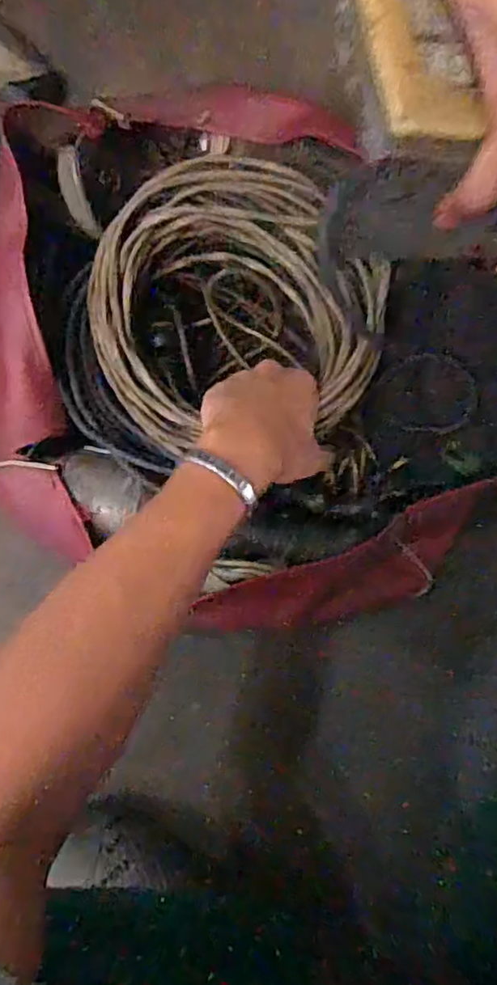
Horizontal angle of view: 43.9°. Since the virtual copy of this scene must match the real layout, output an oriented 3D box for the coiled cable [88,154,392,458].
[{"bbox_3d":[-0.015,-0.142,0.492,0.221,0.035,0.240,-1,84,6],"label":"coiled cable"}]

